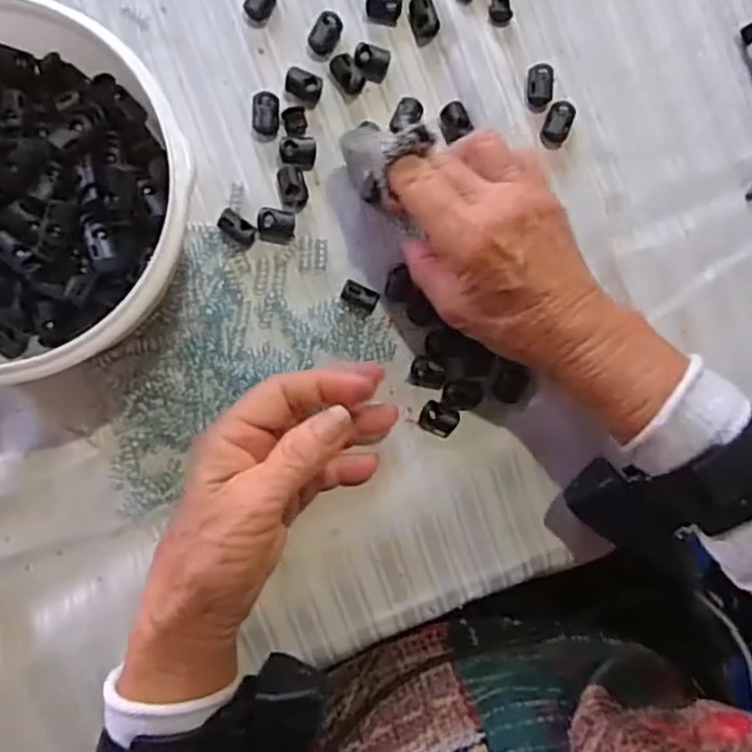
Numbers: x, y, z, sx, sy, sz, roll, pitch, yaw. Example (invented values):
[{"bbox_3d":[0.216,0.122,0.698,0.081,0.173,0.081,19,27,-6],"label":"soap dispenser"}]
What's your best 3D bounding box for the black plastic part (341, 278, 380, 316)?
[{"bbox_3d":[-0.008,-0.043,0.378,0.020,0.010,0.012,29,85,-3],"label":"black plastic part"}]

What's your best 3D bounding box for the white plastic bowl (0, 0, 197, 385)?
[{"bbox_3d":[-0.165,-0.078,0.328,0.159,0.081,0.158,0,87,-5],"label":"white plastic bowl"}]

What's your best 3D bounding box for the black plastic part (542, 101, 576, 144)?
[{"bbox_3d":[0.099,-0.138,0.386,0.013,0.008,0.022,21,86,-4],"label":"black plastic part"}]

